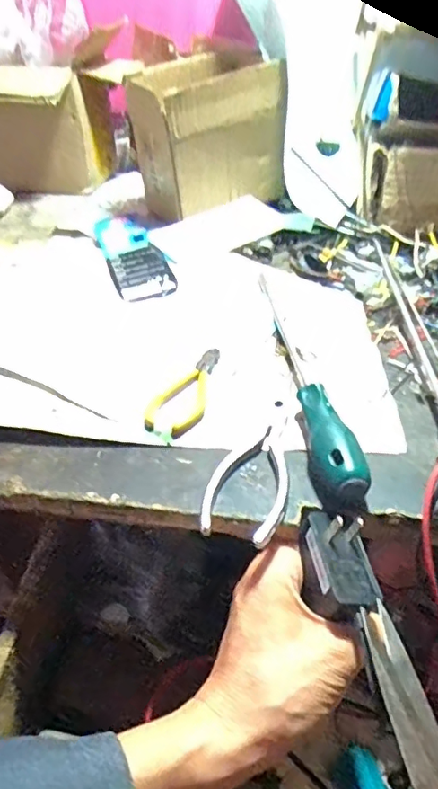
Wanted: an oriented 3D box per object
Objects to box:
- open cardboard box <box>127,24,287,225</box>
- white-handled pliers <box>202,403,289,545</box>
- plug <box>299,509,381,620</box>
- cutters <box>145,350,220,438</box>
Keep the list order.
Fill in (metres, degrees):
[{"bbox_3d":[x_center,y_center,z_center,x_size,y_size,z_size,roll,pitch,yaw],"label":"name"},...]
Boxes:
[{"bbox_3d":[-0.014,-0.281,0.623,0.158,0.156,0.102,-19,43,-23],"label":"open cardboard box"},{"bbox_3d":[0.022,0.044,0.343,0.046,0.010,0.115,9,39,10],"label":"white-handled pliers"},{"bbox_3d":[0.064,0.092,0.299,0.032,0.032,0.057,-4,39,-7],"label":"plug"},{"bbox_3d":[-0.024,-0.005,0.407,0.039,0.008,0.104,10,39,11],"label":"cutters"}]

